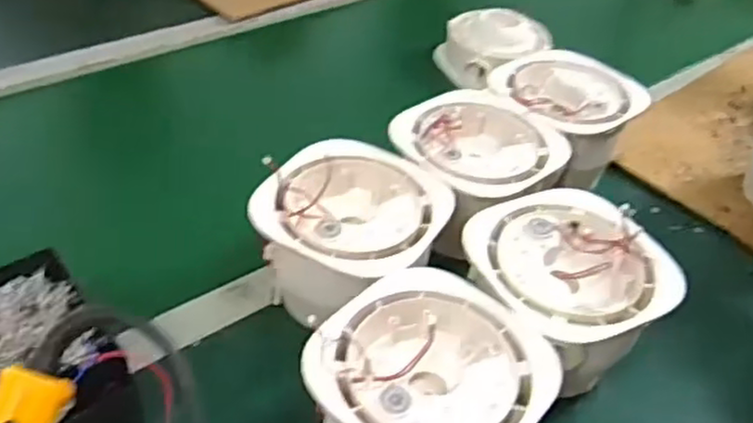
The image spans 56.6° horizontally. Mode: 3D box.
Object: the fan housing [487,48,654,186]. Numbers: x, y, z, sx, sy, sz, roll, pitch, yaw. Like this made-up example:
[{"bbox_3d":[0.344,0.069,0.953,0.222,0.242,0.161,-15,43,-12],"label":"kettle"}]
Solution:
[{"bbox_3d":[0.188,-0.093,0.735,0.135,0.092,0.139,-24,49,-30],"label":"fan housing"}]

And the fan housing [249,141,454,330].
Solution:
[{"bbox_3d":[-0.018,0.022,0.567,0.134,0.090,0.140,3,41,-3],"label":"fan housing"}]

